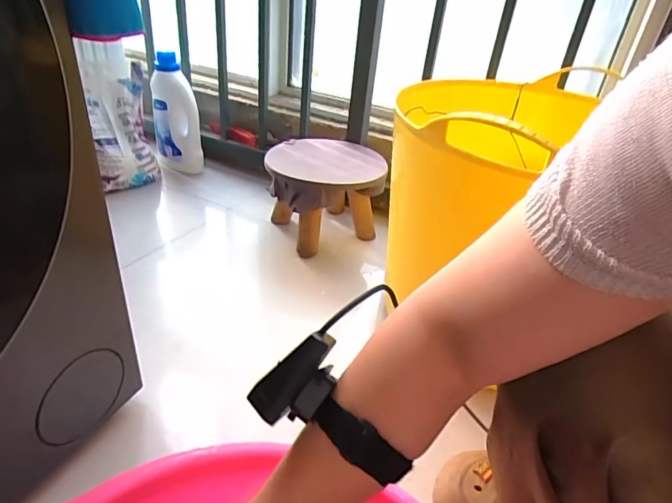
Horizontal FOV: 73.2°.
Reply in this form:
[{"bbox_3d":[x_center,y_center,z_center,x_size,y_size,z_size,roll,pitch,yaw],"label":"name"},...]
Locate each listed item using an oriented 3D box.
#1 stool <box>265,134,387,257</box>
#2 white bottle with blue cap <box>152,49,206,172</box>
[{"bbox_3d":[-0.025,-0.125,1.004,0.245,0.175,0.233,7,31,1],"label":"stool"},{"bbox_3d":[-0.428,-0.371,1.219,0.112,0.297,0.113,-6,33,-20],"label":"white bottle with blue cap"}]

